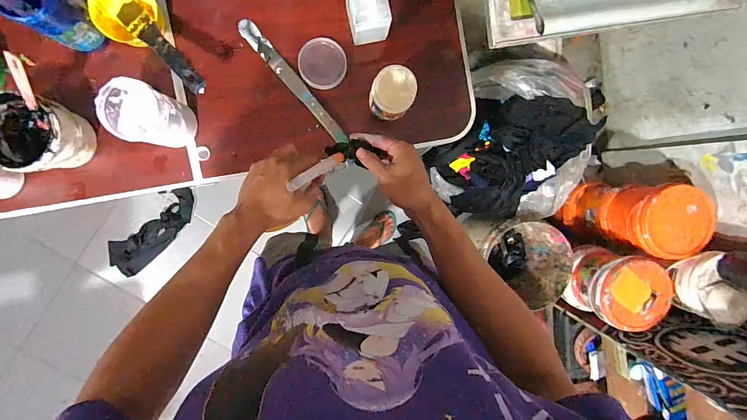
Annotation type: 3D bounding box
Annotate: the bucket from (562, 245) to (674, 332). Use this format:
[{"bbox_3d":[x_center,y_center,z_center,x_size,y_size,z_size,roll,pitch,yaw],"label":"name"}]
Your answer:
[{"bbox_3d":[0.765,0.240,1.133,0.213,0.216,0.211,-1,96,-6],"label":"bucket"}]

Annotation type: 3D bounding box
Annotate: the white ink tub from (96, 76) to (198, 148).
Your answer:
[{"bbox_3d":[-0.399,-0.168,0.637,0.101,0.141,0.094,-1,96,-6],"label":"white ink tub"}]

